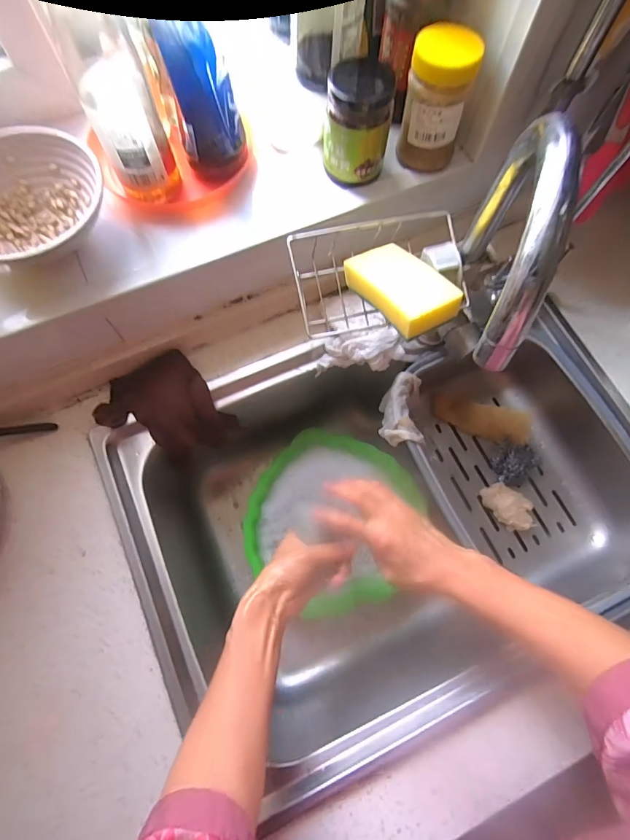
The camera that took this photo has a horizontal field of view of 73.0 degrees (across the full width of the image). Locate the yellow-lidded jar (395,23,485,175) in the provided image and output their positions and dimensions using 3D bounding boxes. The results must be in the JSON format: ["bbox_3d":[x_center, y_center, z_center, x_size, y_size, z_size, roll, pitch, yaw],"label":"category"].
[{"bbox_3d":[0.126,-0.334,0.447,0.063,0.111,0.058,0,71,0],"label":"yellow-lidded jar"}]

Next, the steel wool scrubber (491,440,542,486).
[{"bbox_3d":[0.282,0.062,0.600,0.054,0.029,0.061,25,73,8],"label":"steel wool scrubber"}]

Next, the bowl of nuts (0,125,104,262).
[{"bbox_3d":[-0.285,-0.221,0.428,0.148,0.054,0.135,-9,72,-4],"label":"bowl of nuts"}]

